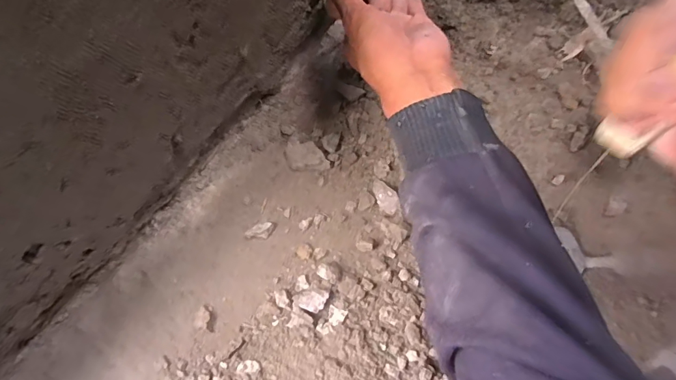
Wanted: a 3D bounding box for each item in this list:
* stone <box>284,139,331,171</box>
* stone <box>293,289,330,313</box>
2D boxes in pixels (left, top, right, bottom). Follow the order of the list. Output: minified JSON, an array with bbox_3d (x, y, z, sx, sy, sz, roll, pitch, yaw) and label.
[{"bbox_3d":[-0.034,-0.038,0.517,0.051,0.011,0.034,9,79,1],"label":"stone"},{"bbox_3d":[-0.028,0.111,0.477,0.031,0.013,0.024,23,80,4],"label":"stone"}]

